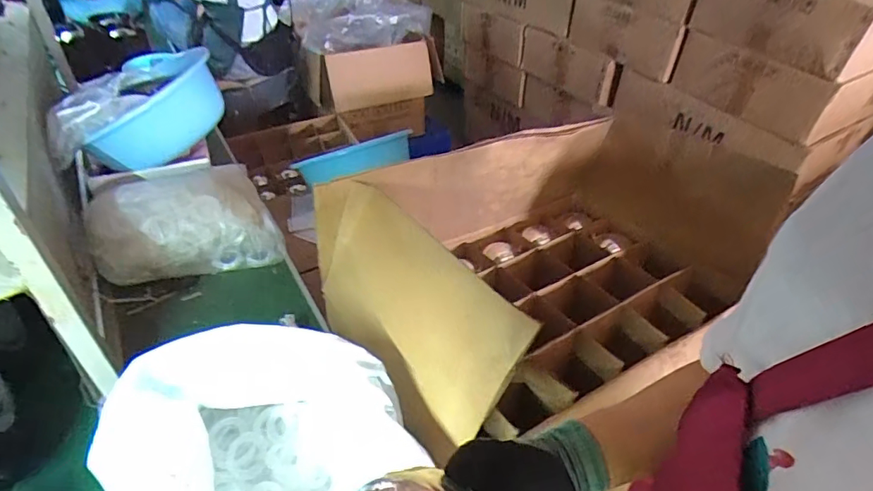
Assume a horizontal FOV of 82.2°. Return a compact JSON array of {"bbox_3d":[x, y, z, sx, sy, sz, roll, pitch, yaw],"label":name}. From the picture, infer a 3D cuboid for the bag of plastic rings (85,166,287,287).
[{"bbox_3d":[-0.516,-0.064,1.032,0.340,0.158,0.235,-12,43,-16],"label":"bag of plastic rings"}]

